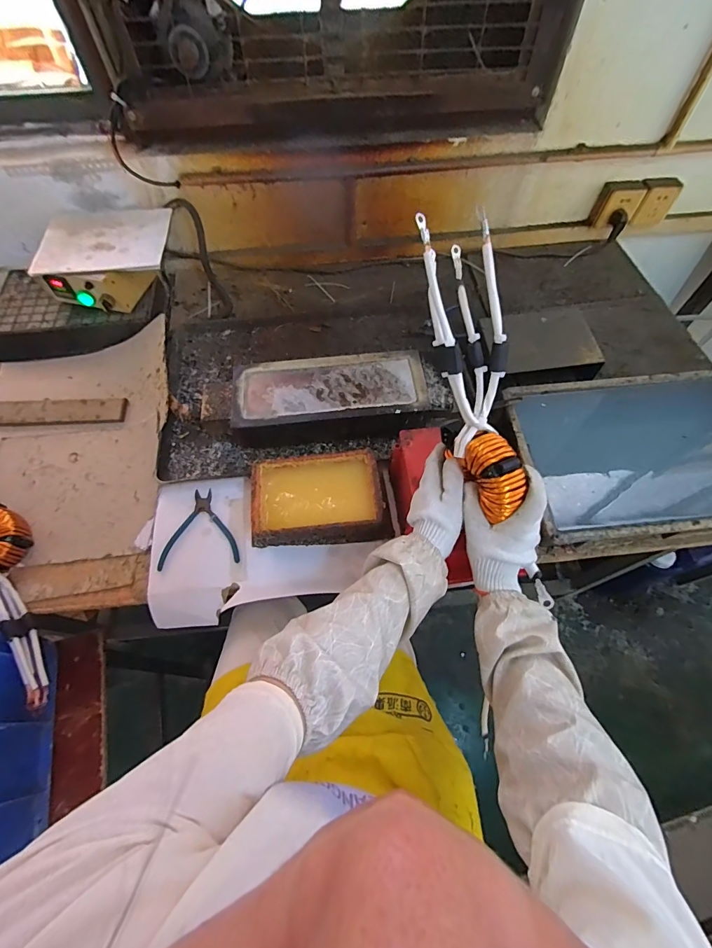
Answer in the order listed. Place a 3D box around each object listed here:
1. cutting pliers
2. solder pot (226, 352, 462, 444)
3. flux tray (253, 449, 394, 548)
[{"bbox_3d":[-0.260,0.088,0.669,0.125,0.007,0.131,-7,61,-3],"label":"cutting pliers"},{"bbox_3d":[-0.038,-0.133,0.739,0.366,0.083,0.163,-9,61,-4],"label":"solder pot"},{"bbox_3d":[-0.056,0.040,0.657,0.219,0.065,0.140,-4,61,-1],"label":"flux tray"}]

